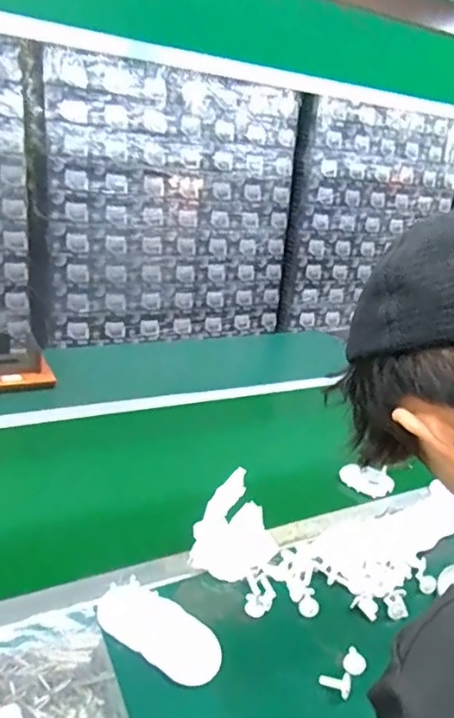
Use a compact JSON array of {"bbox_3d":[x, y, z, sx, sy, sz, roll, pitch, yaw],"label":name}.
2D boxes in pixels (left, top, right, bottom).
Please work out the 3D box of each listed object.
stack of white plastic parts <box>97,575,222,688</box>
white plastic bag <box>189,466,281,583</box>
[{"bbox_3d":[-0.070,0.275,0.564,0.137,0.023,0.062,17,22,28],"label":"stack of white plastic parts"},{"bbox_3d":[0.012,0.202,0.675,0.081,0.098,0.099,20,24,36],"label":"white plastic bag"}]

